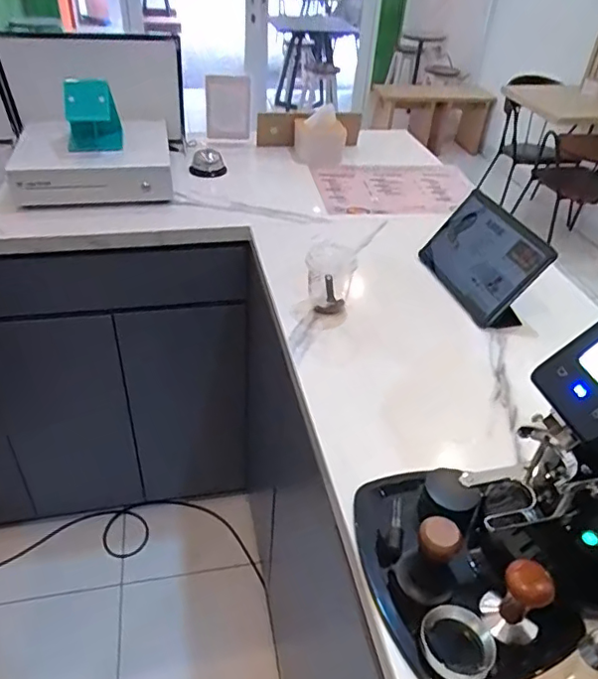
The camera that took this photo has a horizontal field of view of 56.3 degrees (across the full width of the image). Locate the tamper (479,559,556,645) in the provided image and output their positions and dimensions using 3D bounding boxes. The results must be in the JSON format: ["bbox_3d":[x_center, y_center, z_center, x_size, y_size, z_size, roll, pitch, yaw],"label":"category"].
[{"bbox_3d":[0.219,0.254,0.553,0.055,0.076,0.058,27,44,26],"label":"tamper"}]

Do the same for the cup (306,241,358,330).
[{"bbox_3d":[0.051,-0.091,0.925,0.076,0.127,0.061,4,39,-1],"label":"cup"}]

